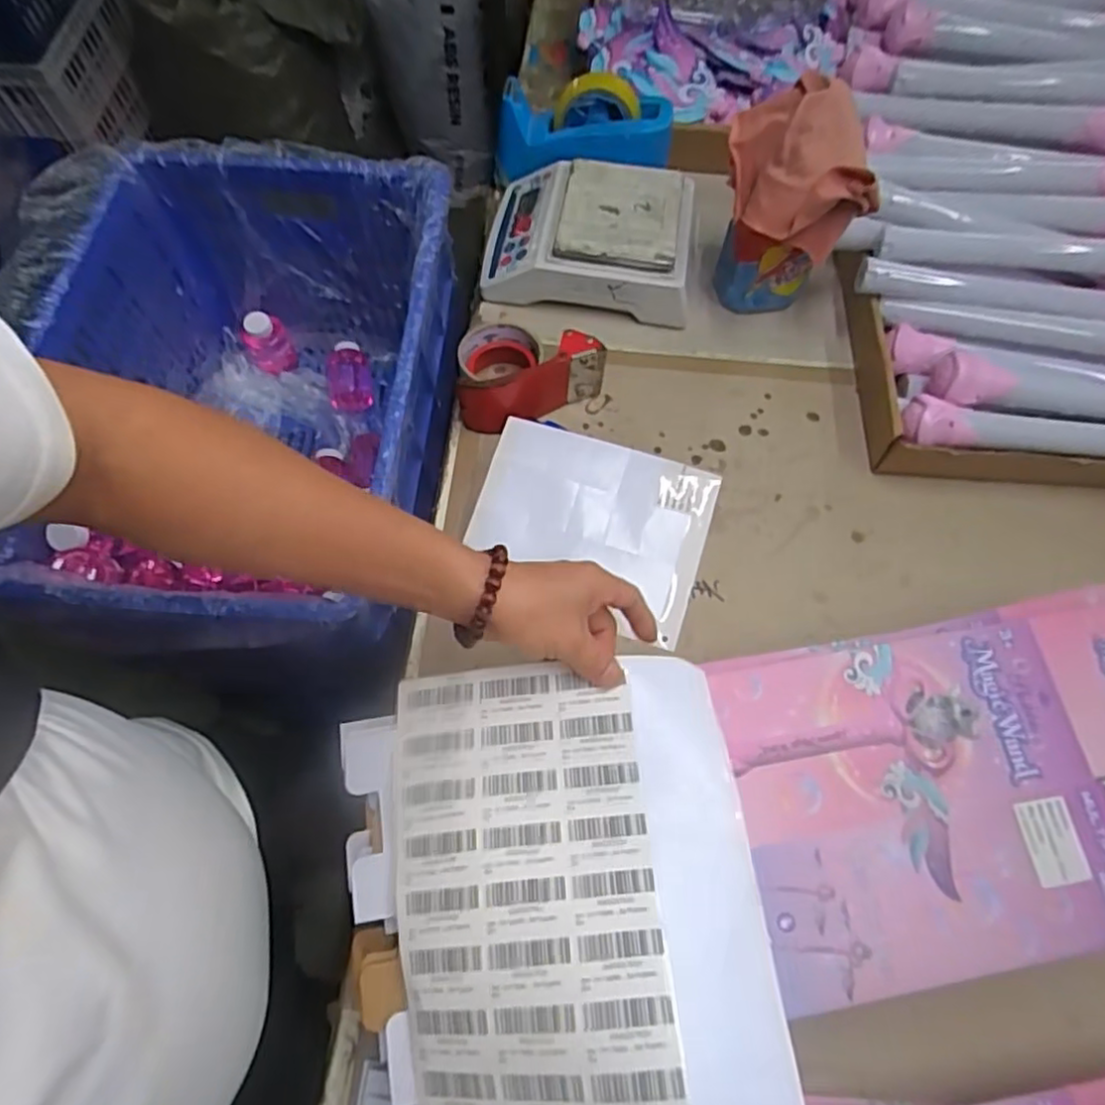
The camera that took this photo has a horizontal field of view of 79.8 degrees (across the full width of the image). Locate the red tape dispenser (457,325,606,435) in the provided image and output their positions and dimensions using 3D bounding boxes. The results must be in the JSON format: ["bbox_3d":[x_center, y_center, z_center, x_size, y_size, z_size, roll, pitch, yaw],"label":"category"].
[{"bbox_3d":[-0.020,-0.177,0.653,0.141,0.068,0.096,1,66,-3],"label":"red tape dispenser"}]

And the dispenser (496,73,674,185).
[{"bbox_3d":[0.036,-0.483,0.755,0.195,0.091,0.071,10,66,1],"label":"dispenser"}]

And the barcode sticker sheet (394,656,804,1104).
[{"bbox_3d":[0.012,0.193,0.370,0.197,0.058,0.266,-4,66,-5],"label":"barcode sticker sheet"}]

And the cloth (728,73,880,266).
[{"bbox_3d":[0.223,-0.341,0.600,0.128,0.133,0.094,8,66,3],"label":"cloth"}]

